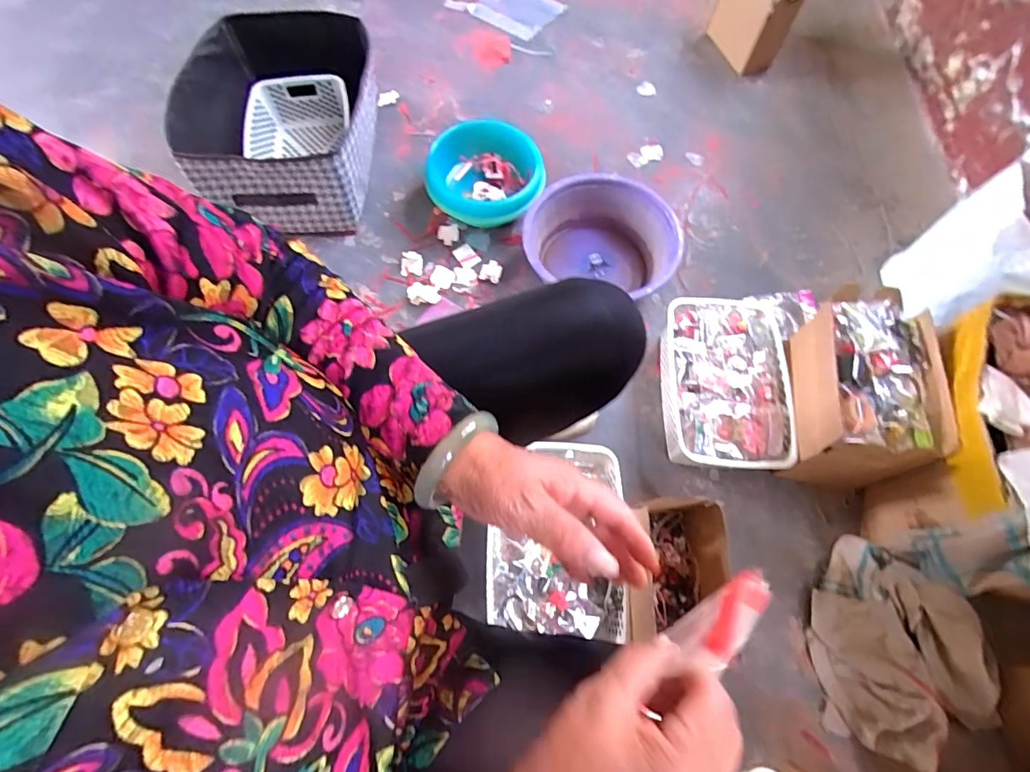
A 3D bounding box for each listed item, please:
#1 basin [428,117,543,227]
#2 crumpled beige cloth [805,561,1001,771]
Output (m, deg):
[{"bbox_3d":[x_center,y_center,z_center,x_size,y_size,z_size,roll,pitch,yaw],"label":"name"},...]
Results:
[{"bbox_3d":[-0.066,-0.420,0.994,0.237,0.112,0.225,1,69,-1],"label":"basin"},{"bbox_3d":[0.550,0.387,0.687,0.217,0.107,0.233,-10,69,-5],"label":"crumpled beige cloth"}]

